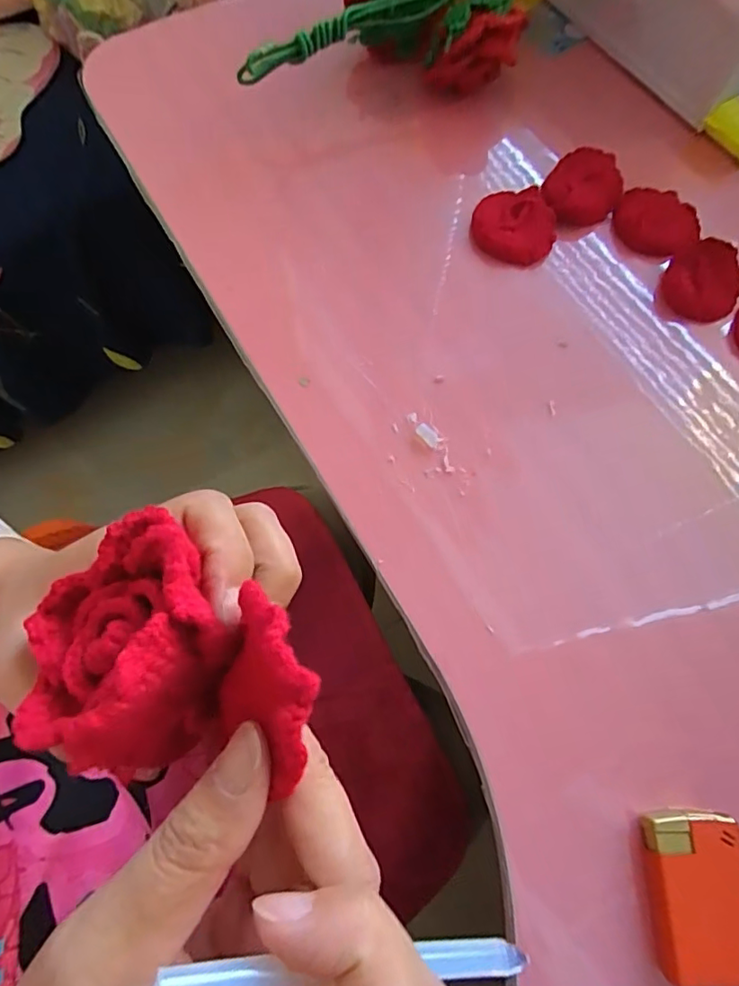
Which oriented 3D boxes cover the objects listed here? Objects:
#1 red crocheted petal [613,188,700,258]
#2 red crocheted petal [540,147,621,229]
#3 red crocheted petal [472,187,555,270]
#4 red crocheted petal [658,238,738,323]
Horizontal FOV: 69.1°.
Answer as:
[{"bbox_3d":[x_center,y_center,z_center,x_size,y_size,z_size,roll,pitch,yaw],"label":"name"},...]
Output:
[{"bbox_3d":[0.182,-0.172,0.341,0.051,0.015,0.040,40,74,12],"label":"red crocheted petal"},{"bbox_3d":[0.135,-0.193,0.341,0.045,0.019,0.045,0,70,-1],"label":"red crocheted petal"},{"bbox_3d":[0.091,-0.168,0.338,0.050,0.015,0.047,0,70,-1],"label":"red crocheted petal"},{"bbox_3d":[0.199,-0.125,0.319,0.041,0.019,0.046,41,74,13],"label":"red crocheted petal"}]

